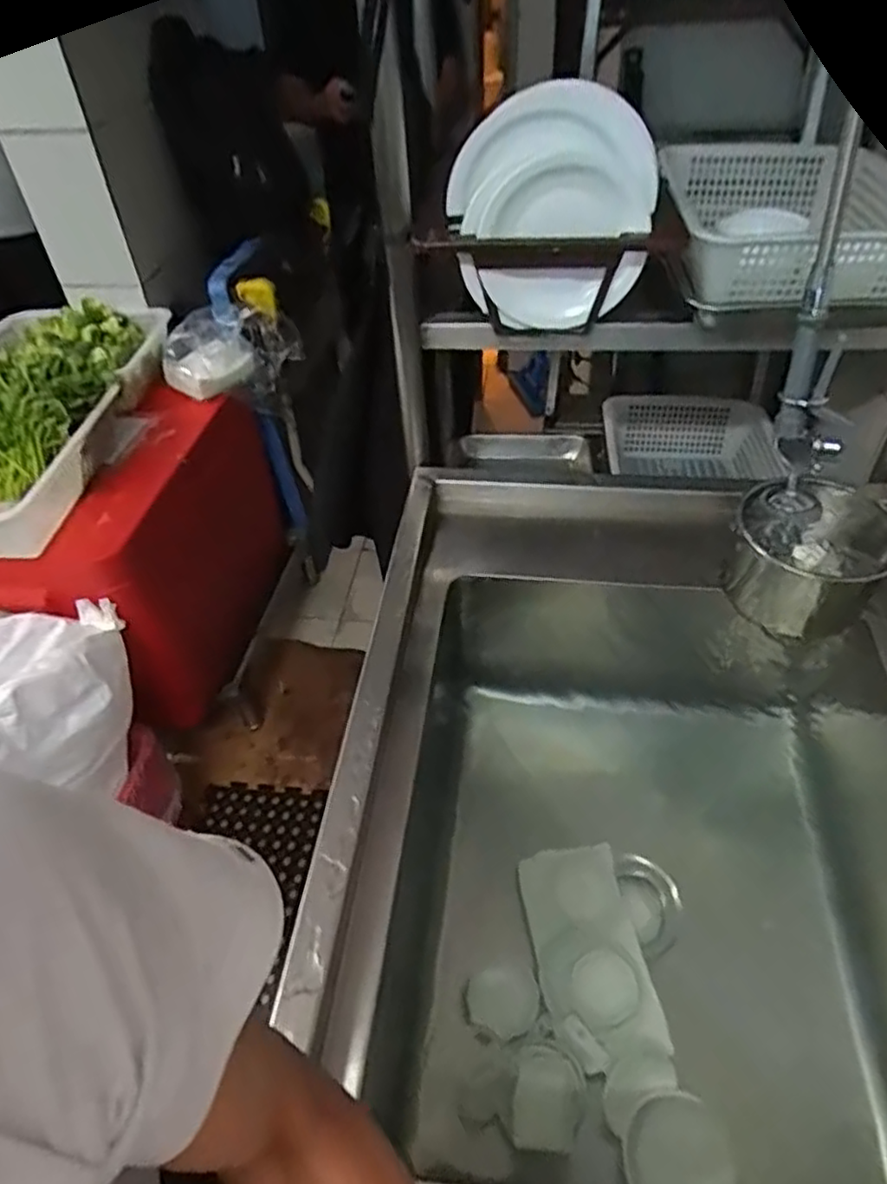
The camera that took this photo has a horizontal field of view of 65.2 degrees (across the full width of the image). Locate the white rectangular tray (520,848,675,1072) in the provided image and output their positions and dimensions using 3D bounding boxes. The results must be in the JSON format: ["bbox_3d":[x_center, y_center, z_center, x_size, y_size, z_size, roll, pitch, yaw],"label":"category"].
[{"bbox_3d":[0.171,0.423,0.820,0.118,0.038,0.225,-8,45,-4],"label":"white rectangular tray"}]

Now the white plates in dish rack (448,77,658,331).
[{"bbox_3d":[0.126,-0.444,0.813,0.225,0.222,0.102,2,46,5],"label":"white plates in dish rack"}]

